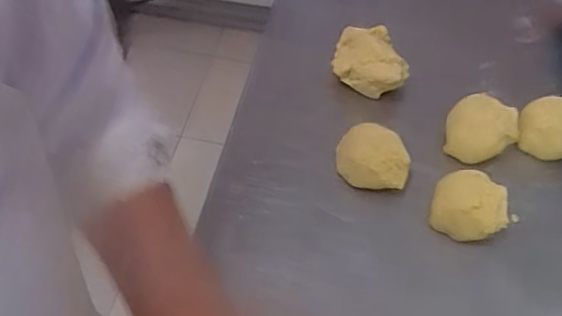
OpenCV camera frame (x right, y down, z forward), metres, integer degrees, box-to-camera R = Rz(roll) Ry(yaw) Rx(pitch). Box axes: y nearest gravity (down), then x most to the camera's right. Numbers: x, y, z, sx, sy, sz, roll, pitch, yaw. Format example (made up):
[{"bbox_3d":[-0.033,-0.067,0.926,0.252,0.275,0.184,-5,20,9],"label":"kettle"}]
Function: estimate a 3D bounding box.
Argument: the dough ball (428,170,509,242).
[{"bbox_3d":[0.152,0.040,0.476,0.056,0.042,0.044,17,56,12],"label":"dough ball"}]

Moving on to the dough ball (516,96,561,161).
[{"bbox_3d":[0.245,-0.023,0.522,0.068,0.040,0.047,23,57,16],"label":"dough ball"}]

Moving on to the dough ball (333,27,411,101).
[{"bbox_3d":[0.083,-0.090,0.567,0.062,0.048,0.061,0,54,0],"label":"dough ball"}]

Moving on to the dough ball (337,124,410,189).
[{"bbox_3d":[0.079,-0.001,0.506,0.062,0.041,0.051,12,55,9],"label":"dough ball"}]

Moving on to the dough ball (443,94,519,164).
[{"bbox_3d":[0.175,-0.024,0.517,0.057,0.040,0.050,25,58,17],"label":"dough ball"}]

